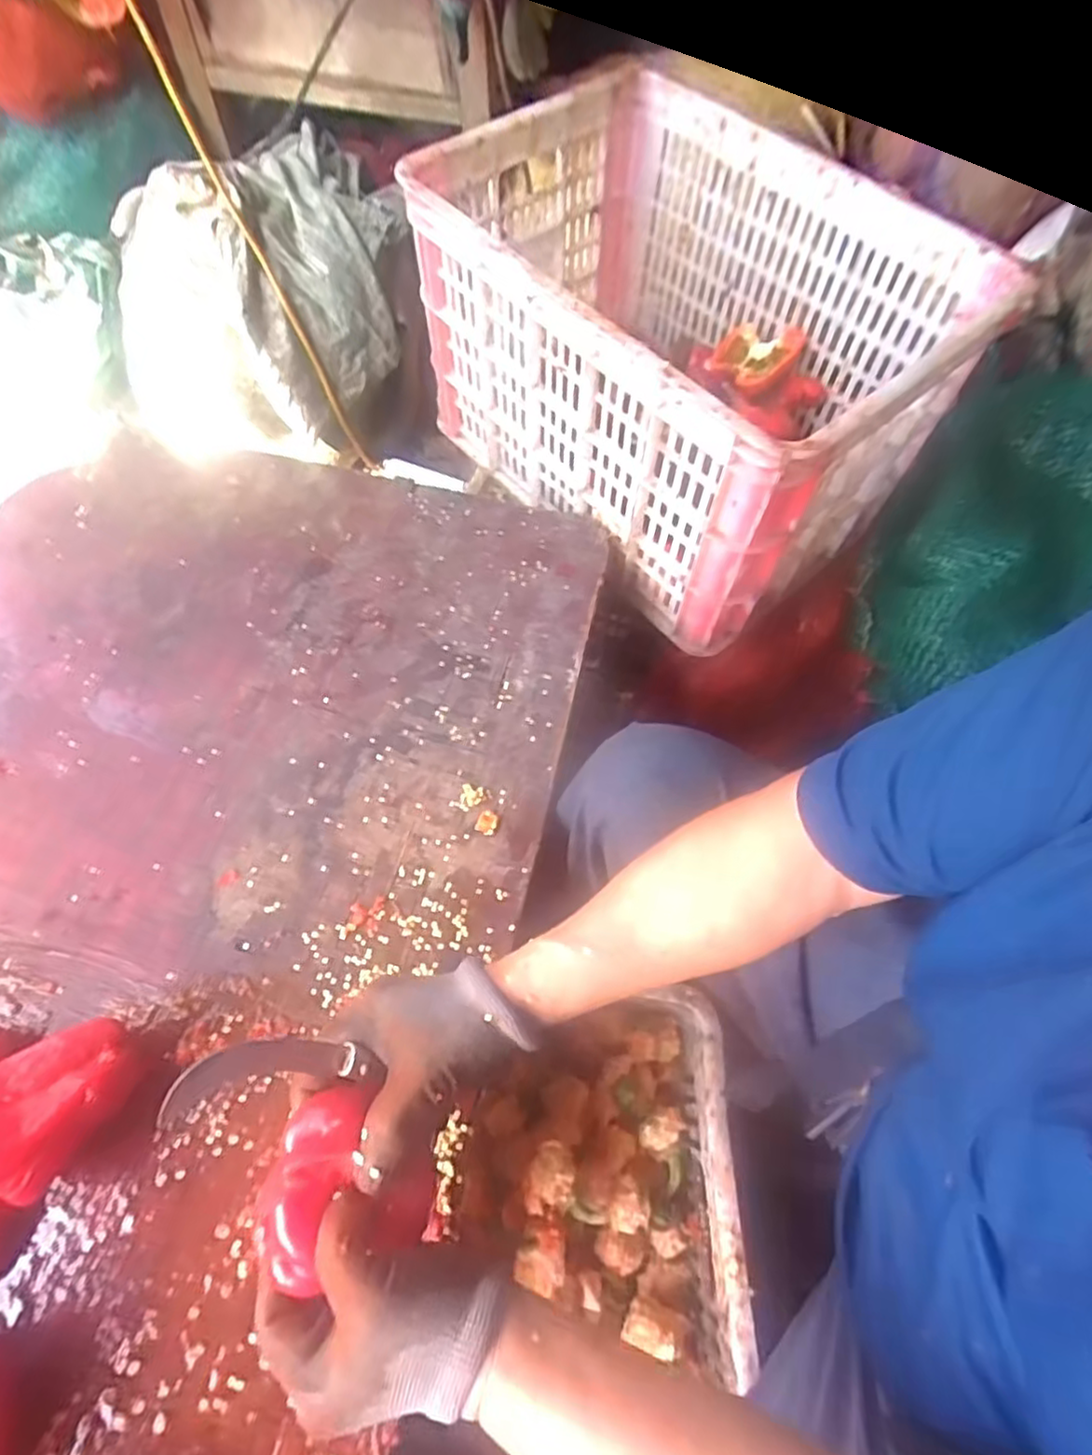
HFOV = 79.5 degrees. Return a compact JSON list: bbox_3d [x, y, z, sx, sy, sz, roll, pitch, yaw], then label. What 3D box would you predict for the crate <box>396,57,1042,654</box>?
[{"bbox_3d":[0.137,-0.411,0.724,0.366,0.278,0.531,-36,68,-18],"label":"crate"}]

